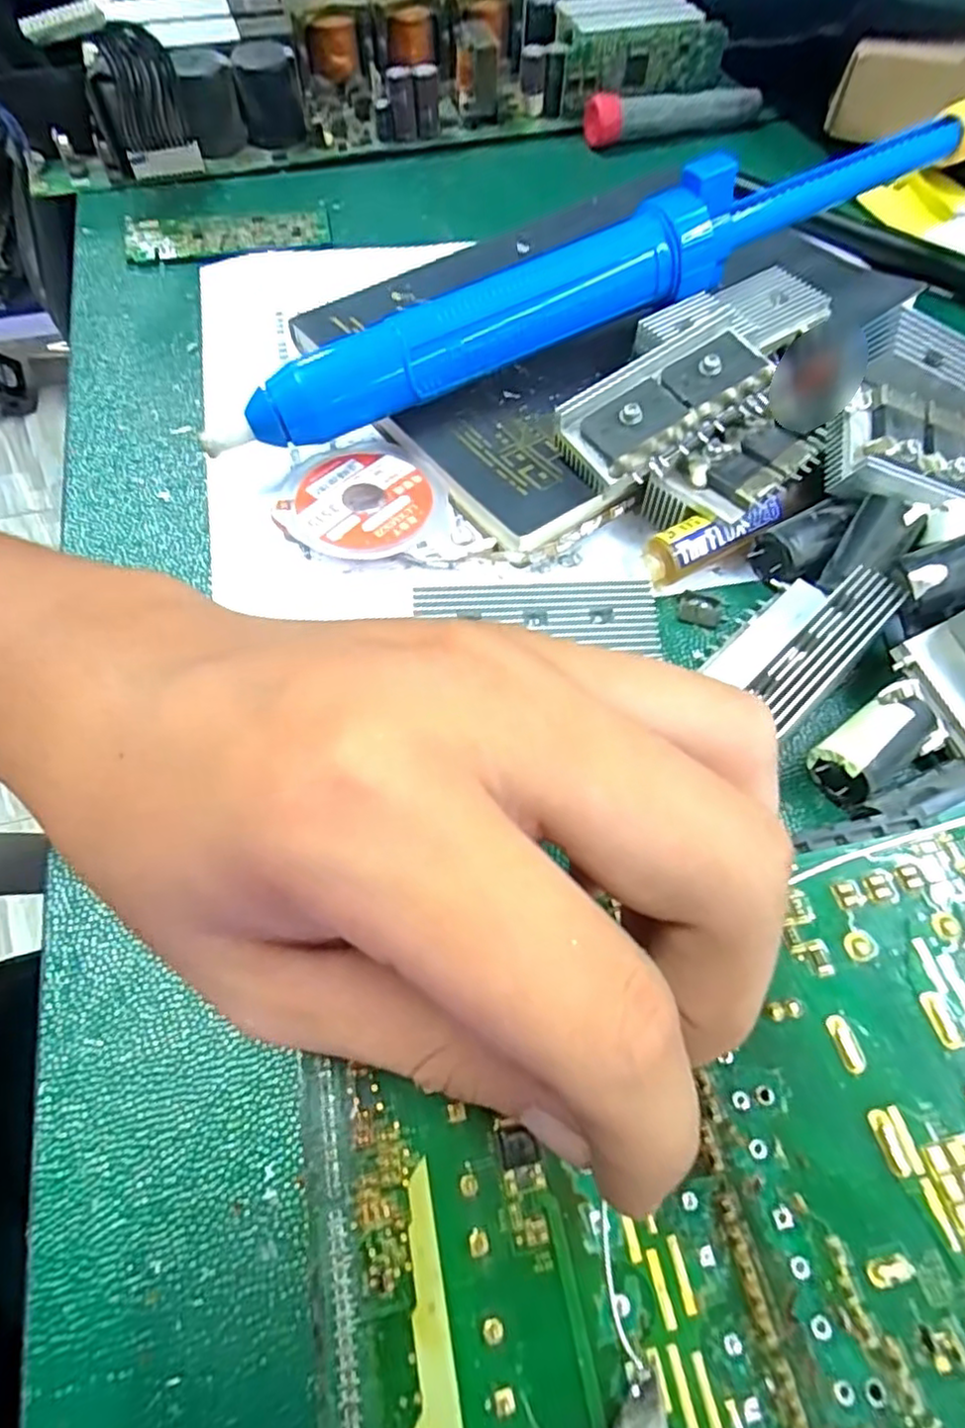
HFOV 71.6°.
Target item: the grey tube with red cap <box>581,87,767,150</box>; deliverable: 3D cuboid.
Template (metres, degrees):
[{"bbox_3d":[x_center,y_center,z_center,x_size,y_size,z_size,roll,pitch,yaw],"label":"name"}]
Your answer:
[{"bbox_3d":[0.105,-0.317,0.355,0.101,0.017,0.021,-14,64,-8],"label":"grey tube with red cap"}]

